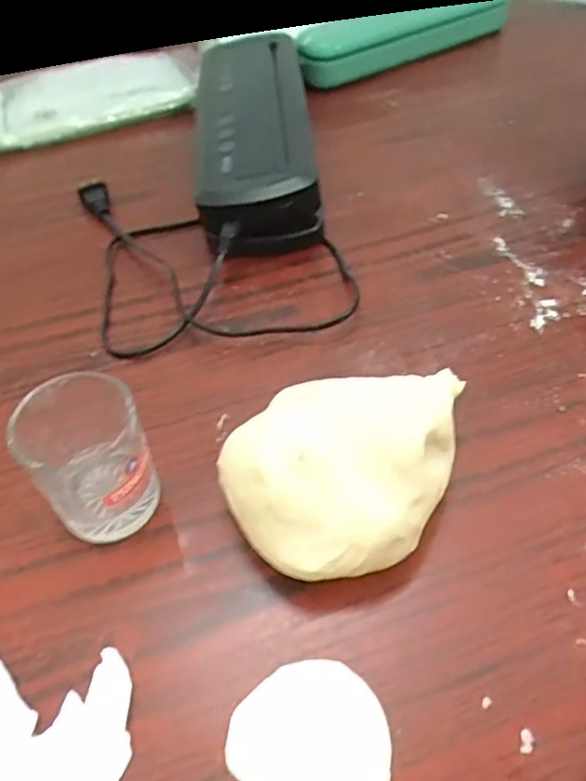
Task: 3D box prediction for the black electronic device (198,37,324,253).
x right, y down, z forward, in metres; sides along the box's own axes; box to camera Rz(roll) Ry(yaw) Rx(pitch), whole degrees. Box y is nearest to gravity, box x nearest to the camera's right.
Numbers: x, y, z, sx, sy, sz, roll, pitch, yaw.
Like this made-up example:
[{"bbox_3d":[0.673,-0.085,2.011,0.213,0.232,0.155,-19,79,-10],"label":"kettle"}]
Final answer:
[{"bbox_3d":[-0.037,-0.256,0.616,0.112,0.061,0.348,-5,51,1],"label":"black electronic device"}]

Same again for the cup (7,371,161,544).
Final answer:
[{"bbox_3d":[-0.116,0.040,0.362,0.062,0.087,0.065,-2,51,3],"label":"cup"}]

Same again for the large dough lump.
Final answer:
[{"bbox_3d":[0.037,0.039,0.370,0.108,0.064,0.155,30,58,25],"label":"large dough lump"}]

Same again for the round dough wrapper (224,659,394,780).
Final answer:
[{"bbox_3d":[0.010,0.168,0.302,0.073,0.004,0.072,-2,51,3],"label":"round dough wrapper"}]

